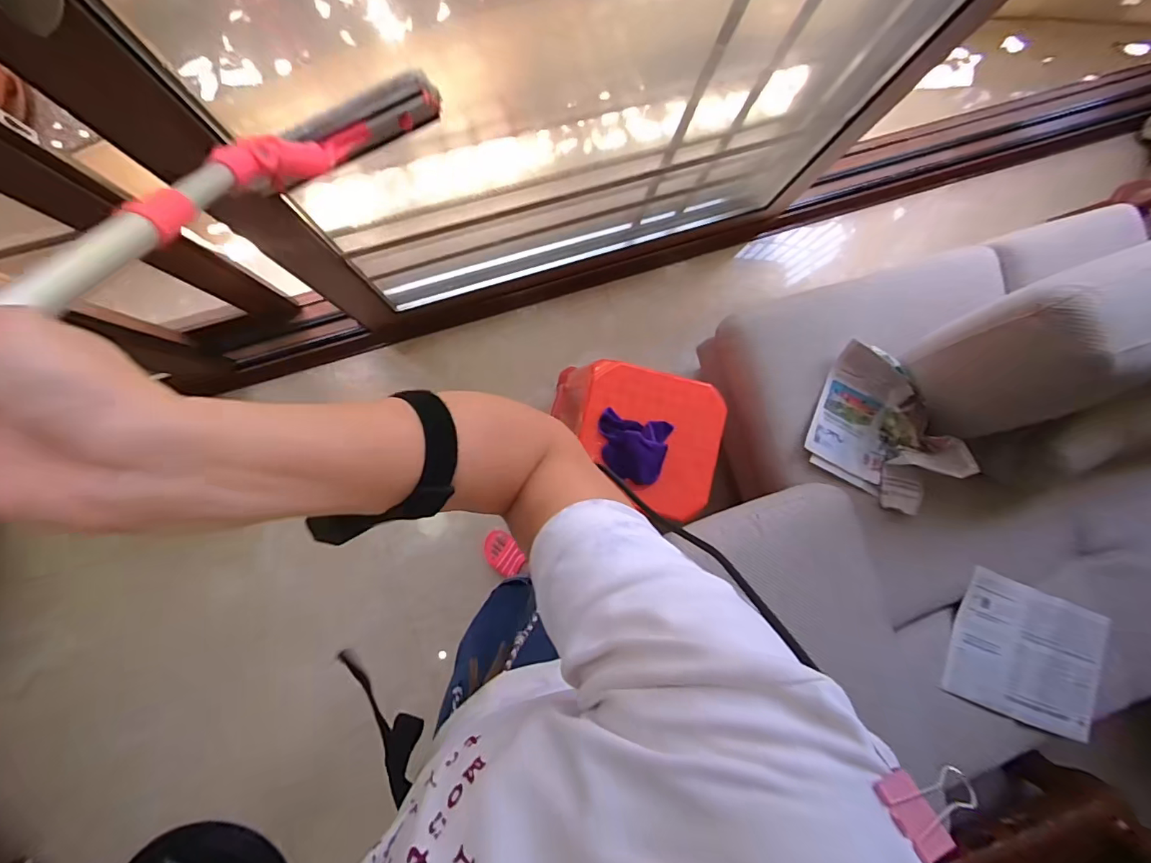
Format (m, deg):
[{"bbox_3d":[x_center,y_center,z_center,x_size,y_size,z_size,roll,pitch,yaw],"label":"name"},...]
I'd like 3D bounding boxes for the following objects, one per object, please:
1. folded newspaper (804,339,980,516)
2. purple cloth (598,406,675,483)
[{"bbox_3d":[0.596,-0.008,0.929,0.225,0.154,0.257,22,86,-5],"label":"folded newspaper"},{"bbox_3d":[0.108,0.030,0.888,0.133,0.046,0.117,13,87,-5],"label":"purple cloth"}]

